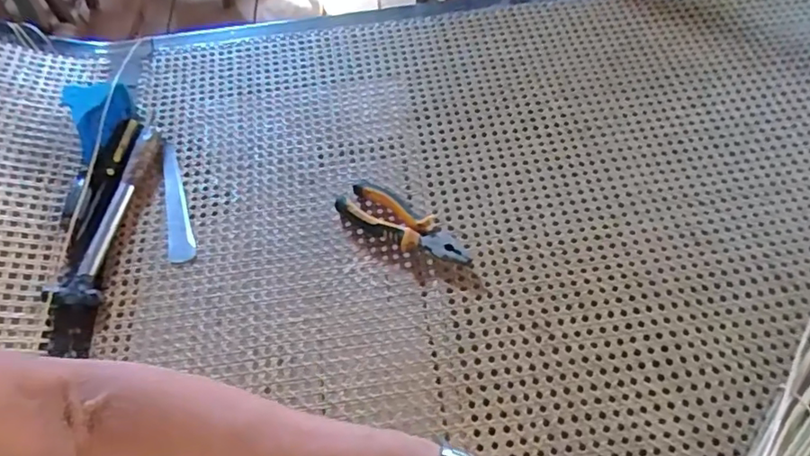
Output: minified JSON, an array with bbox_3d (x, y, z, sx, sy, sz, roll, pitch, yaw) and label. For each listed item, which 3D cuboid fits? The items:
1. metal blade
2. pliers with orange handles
[{"bbox_3d":[-0.265,-0.033,0.672,0.028,0.008,0.168,-6,59,-17],"label":"metal blade"},{"bbox_3d":[0.000,-0.004,0.627,0.160,0.022,0.051,29,63,20],"label":"pliers with orange handles"}]

